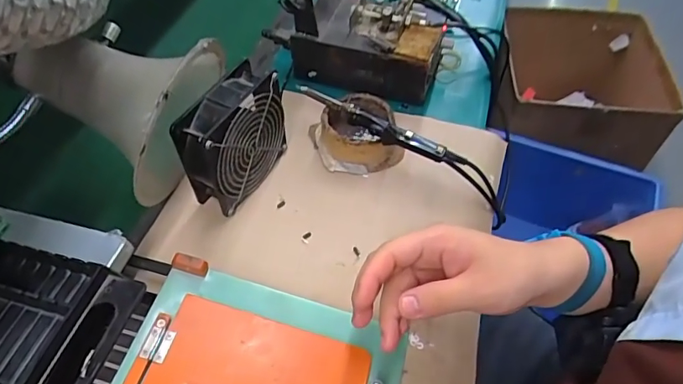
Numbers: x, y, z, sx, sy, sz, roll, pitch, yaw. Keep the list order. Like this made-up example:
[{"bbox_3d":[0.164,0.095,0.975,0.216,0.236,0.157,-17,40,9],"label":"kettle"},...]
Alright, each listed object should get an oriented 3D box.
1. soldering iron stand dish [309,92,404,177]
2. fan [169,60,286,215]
[{"bbox_3d":[0.018,-0.069,0.551,0.088,0.057,0.089,0,52,0],"label":"soldering iron stand dish"},{"bbox_3d":[-0.109,-0.054,0.500,0.047,0.118,0.113,25,56,18],"label":"fan"}]

